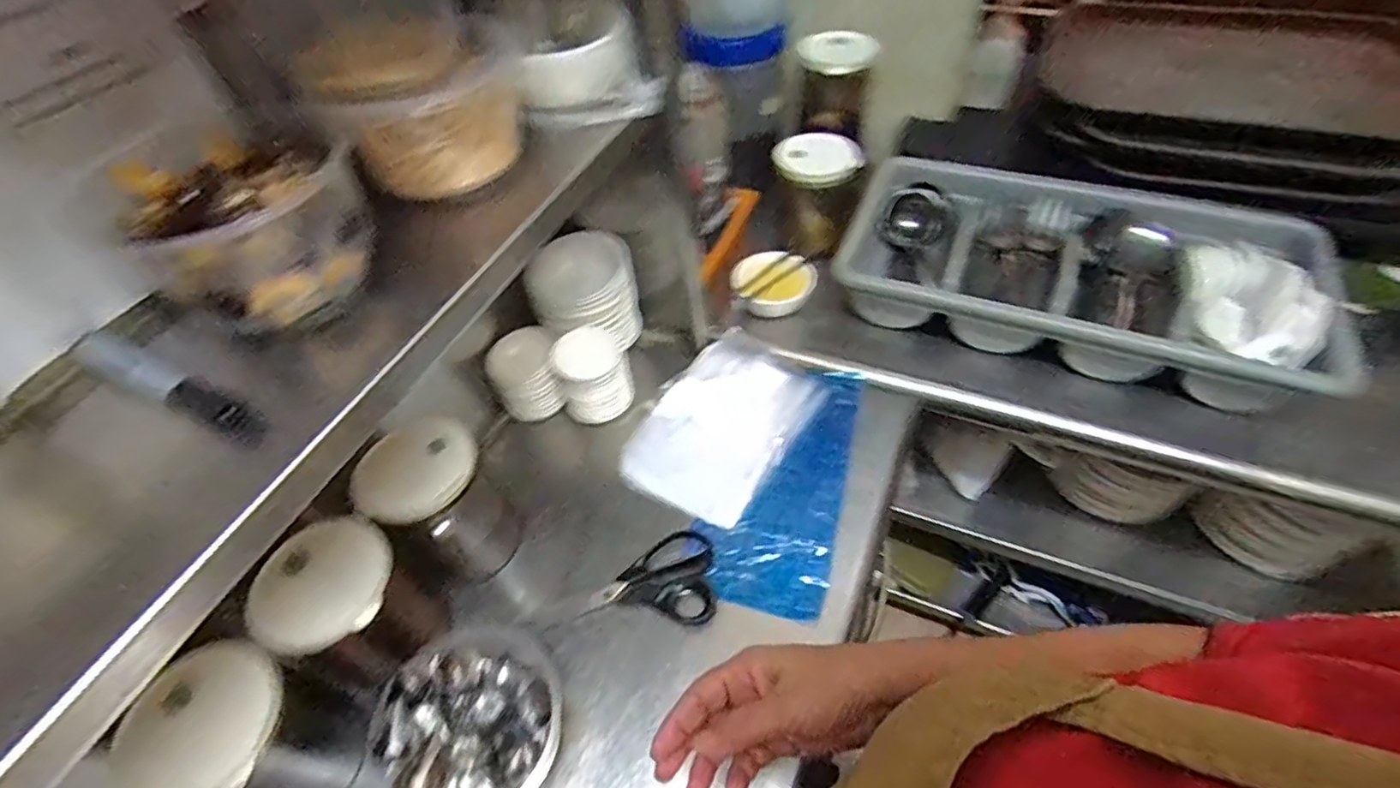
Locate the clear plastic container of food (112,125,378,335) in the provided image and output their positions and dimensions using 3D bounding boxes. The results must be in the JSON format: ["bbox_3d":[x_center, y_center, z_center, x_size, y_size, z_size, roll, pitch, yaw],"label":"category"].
[{"bbox_3d":[-0.255,-0.100,0.354,0.106,0.071,0.115,36,63,29],"label":"clear plastic container of food"}]

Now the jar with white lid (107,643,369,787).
[{"bbox_3d":[-0.337,0.260,0.461,0.108,0.129,0.101,-3,51,4],"label":"jar with white lid"}]

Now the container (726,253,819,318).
[{"bbox_3d":[0.095,-0.140,0.787,0.105,0.036,0.091,-4,51,3],"label":"container"}]

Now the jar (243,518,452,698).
[{"bbox_3d":[-0.287,0.172,0.506,0.113,0.094,0.106,32,61,27],"label":"jar"}]

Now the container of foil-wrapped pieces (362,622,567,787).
[{"bbox_3d":[-0.174,0.261,0.477,0.131,0.086,0.126,-3,51,4],"label":"container of foil-wrapped pieces"}]

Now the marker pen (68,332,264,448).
[{"bbox_3d":[-0.289,-0.006,0.329,0.131,0.015,0.019,18,55,19],"label":"marker pen"}]

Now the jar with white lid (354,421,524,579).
[{"bbox_3d":[-0.226,0.108,0.564,0.112,0.137,0.104,-3,51,4],"label":"jar with white lid"}]

